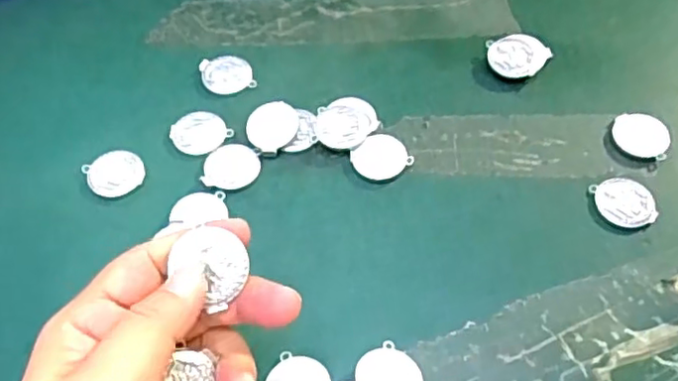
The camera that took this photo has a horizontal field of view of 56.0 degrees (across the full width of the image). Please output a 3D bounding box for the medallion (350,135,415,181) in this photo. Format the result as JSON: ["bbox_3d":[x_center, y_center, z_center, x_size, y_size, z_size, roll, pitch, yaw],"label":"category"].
[{"bbox_3d":[0.023,-0.018,0.349,0.028,0.006,0.026,0,57,1],"label":"medallion"}]

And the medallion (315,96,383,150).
[{"bbox_3d":[0.004,-0.039,0.359,0.036,0.004,0.032,-27,60,-13],"label":"medallion"}]

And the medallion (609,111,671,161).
[{"bbox_3d":[0.168,-0.031,0.355,0.031,0.005,0.028,19,59,13],"label":"medallion"}]

